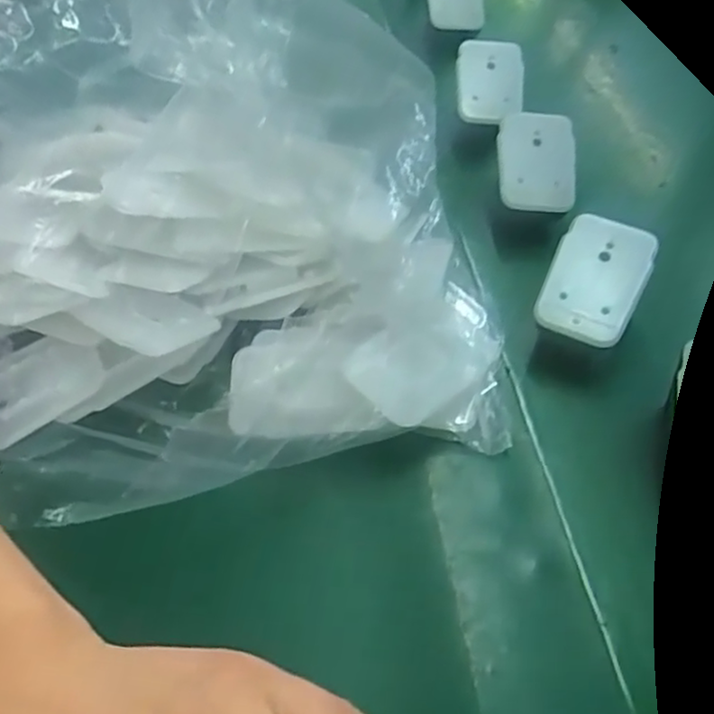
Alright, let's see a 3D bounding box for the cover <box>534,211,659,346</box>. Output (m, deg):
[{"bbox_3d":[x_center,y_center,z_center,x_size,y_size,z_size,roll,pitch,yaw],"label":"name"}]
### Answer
[{"bbox_3d":[0.113,-0.037,0.333,0.043,0.007,0.064,21,72,20],"label":"cover"}]

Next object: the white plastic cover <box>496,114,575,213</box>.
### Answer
[{"bbox_3d":[0.101,-0.110,0.394,0.040,0.010,0.066,-4,73,8],"label":"white plastic cover"}]

